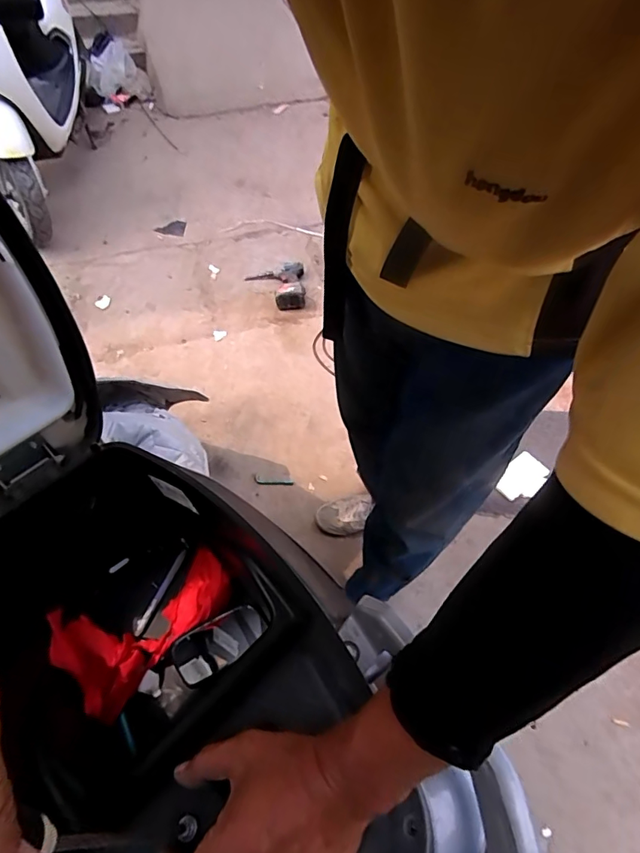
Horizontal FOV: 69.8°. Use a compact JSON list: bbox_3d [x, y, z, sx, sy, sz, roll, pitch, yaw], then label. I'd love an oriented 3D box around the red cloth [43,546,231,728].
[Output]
[{"bbox_3d":[-0.270,0.272,0.692,0.180,0.060,0.248,35,64,21],"label":"red cloth"}]

